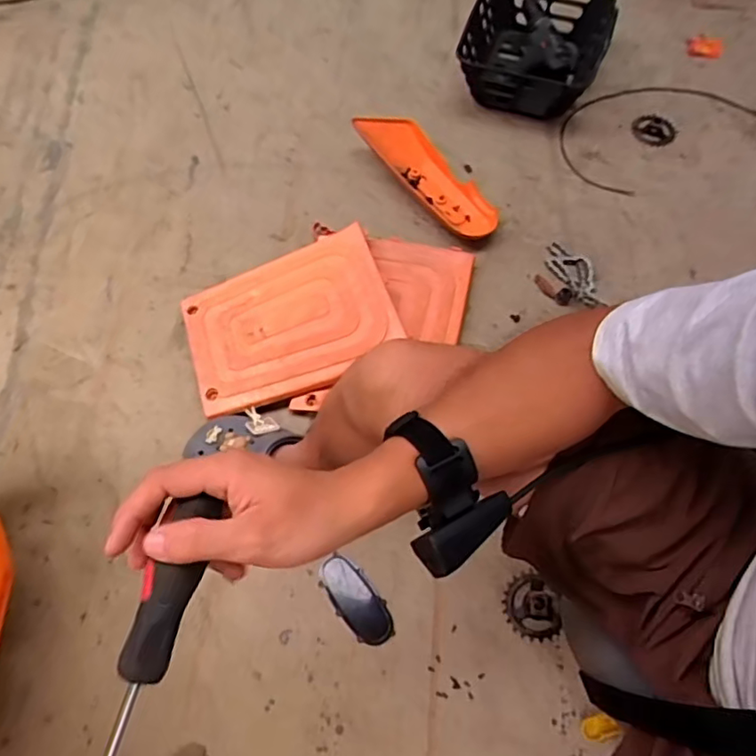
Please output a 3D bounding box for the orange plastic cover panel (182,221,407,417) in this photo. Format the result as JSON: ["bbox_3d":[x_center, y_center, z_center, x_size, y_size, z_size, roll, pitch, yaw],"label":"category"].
[{"bbox_3d":[-0.145,-0.099,0.961,0.327,0.020,0.266,-21,63,0],"label":"orange plastic cover panel"}]

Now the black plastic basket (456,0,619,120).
[{"bbox_3d":[0.340,-0.726,1.292,0.297,0.137,0.338,14,65,7],"label":"black plastic basket"}]

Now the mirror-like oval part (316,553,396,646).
[{"bbox_3d":[-0.030,0.304,0.811,0.058,0.011,0.130,-37,70,-16],"label":"mirror-like oval part"}]

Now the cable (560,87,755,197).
[{"bbox_3d":[0.595,-0.539,1.253,0.472,0.021,0.261,-26,68,-15],"label":"cable"}]

